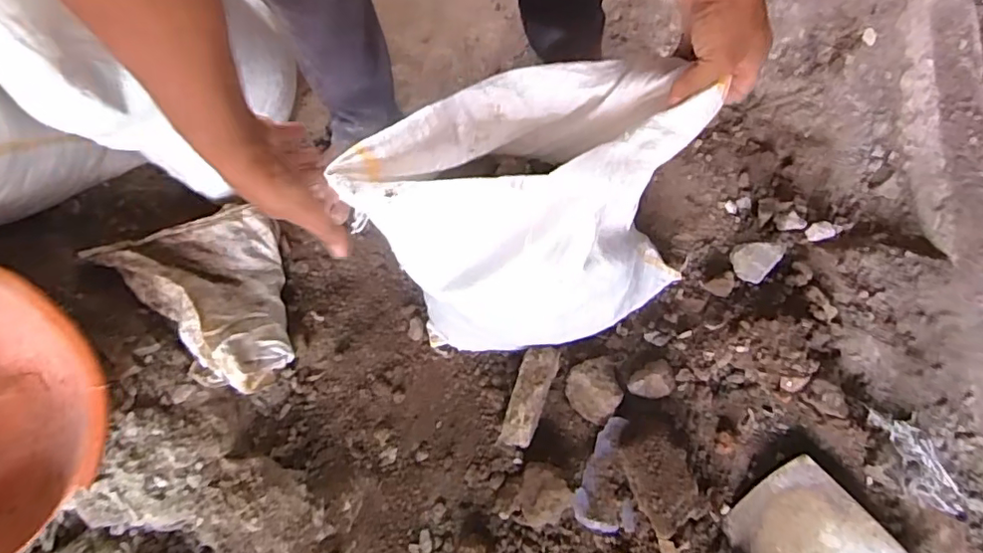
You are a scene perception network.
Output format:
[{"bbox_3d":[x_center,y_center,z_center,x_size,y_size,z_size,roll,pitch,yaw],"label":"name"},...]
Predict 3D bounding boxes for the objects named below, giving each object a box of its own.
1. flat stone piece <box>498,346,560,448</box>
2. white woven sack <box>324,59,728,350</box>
[{"bbox_3d":[0.057,0.172,0.823,0.055,0.058,0.156,22,79,3],"label":"flat stone piece"},{"bbox_3d":[0.051,-0.057,0.675,0.333,0.406,0.263,-27,80,-6],"label":"white woven sack"}]

